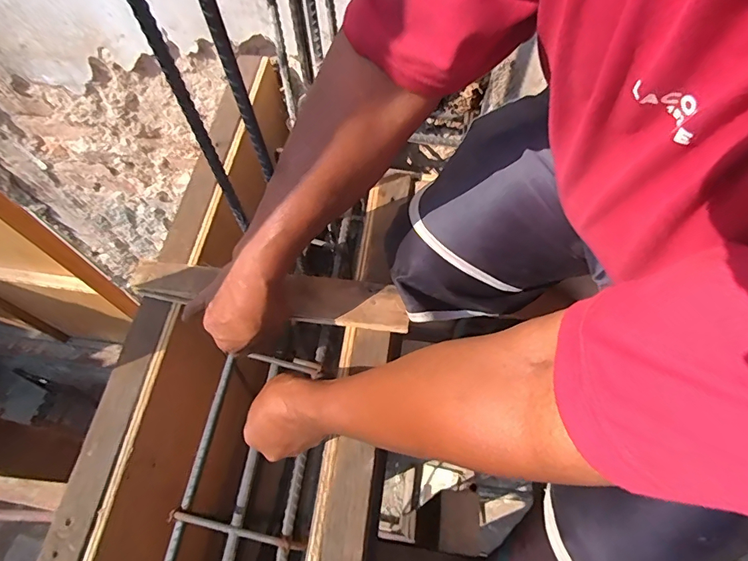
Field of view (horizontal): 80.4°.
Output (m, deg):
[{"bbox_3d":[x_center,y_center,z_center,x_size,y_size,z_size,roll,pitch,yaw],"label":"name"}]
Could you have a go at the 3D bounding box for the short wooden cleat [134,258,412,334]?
[{"bbox_3d":[-0.124,0.013,0.524,0.325,0.015,0.054,7,63,4],"label":"short wooden cleat"}]

